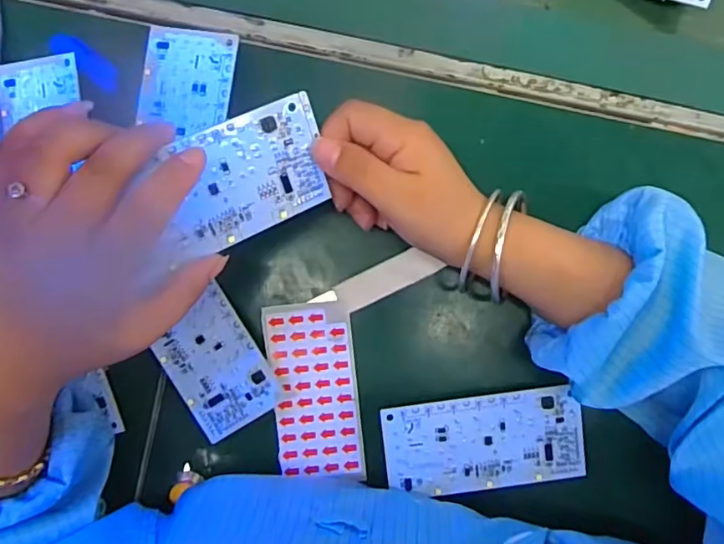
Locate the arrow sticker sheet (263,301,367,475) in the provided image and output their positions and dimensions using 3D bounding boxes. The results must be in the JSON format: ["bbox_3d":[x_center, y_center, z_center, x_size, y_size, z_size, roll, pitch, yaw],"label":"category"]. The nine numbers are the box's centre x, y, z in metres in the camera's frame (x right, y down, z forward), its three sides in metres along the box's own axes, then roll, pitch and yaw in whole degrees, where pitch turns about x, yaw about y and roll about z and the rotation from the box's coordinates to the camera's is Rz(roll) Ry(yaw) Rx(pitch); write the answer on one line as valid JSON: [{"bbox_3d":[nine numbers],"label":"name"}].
[{"bbox_3d":[-0.028,0.071,0.345,0.051,0.004,0.103,-6,89,-2],"label":"arrow sticker sheet"}]

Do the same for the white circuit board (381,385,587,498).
[{"bbox_3d":[0.071,0.098,0.328,0.113,0.004,0.054,-7,95,-2],"label":"white circuit board"}]

